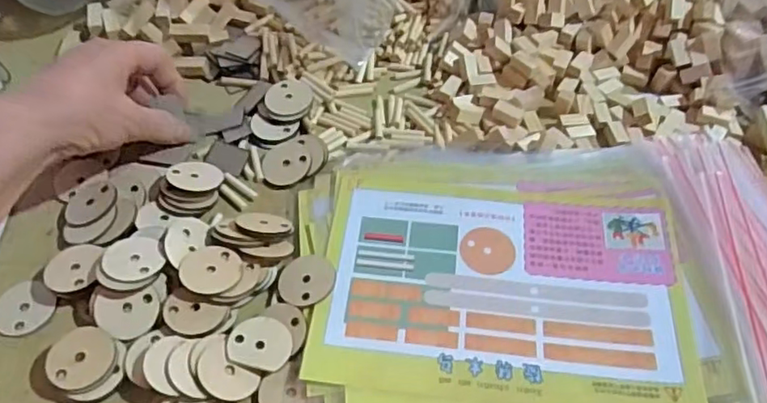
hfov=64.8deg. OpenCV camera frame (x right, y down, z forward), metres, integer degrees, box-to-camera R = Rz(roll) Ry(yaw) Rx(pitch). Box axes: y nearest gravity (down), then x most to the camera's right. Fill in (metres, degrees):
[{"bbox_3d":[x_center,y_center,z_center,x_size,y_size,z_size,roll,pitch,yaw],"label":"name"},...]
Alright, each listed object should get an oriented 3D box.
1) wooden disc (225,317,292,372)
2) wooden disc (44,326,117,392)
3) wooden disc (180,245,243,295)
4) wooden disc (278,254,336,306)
[{"bbox_3d":[-0.069,0.078,0.338,0.035,0.004,0.029,13,54,8],"label":"wooden disc"},{"bbox_3d":[-0.163,0.084,0.326,0.033,0.004,0.034,6,56,-10],"label":"wooden disc"},{"bbox_3d":[-0.100,0.040,0.353,0.034,0.004,0.034,2,46,-16],"label":"wooden disc"},{"bbox_3d":[-0.047,0.047,0.365,0.034,0.004,0.034,-5,49,6],"label":"wooden disc"}]

